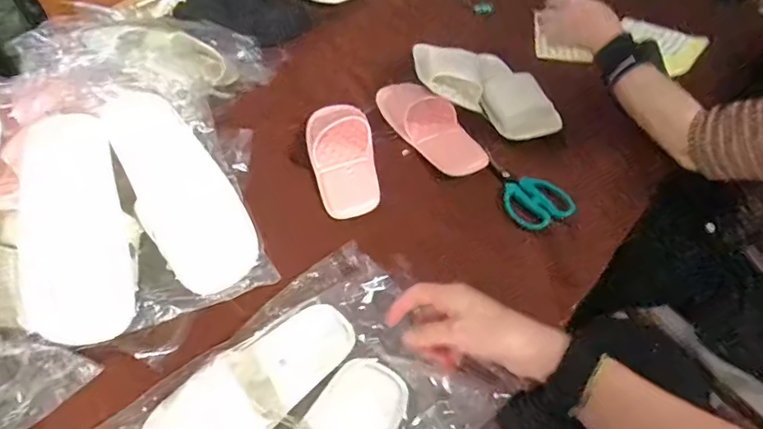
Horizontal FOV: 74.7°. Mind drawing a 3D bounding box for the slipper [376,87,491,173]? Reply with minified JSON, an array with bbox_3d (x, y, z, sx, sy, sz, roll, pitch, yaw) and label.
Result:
[{"bbox_3d":[0.078,-0.136,0.772,0.088,0.032,0.224,-27,53,-20],"label":"slipper"}]

